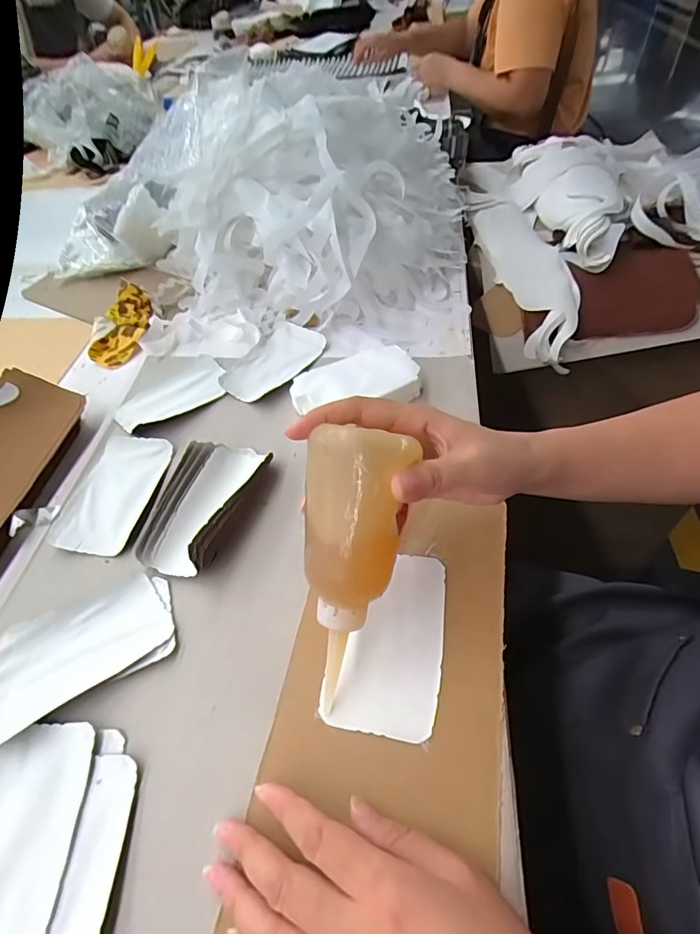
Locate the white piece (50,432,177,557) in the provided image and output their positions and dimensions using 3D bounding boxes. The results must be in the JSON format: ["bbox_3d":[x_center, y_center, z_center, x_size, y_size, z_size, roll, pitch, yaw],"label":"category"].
[{"bbox_3d":[-0.207,0.019,0.407,0.064,0.008,0.117,7,52,10],"label":"white piece"}]

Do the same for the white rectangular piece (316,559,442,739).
[{"bbox_3d":[0.027,0.112,0.312,0.068,0.006,0.117,9,53,9],"label":"white rectangular piece"}]

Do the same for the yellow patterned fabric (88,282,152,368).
[{"bbox_3d":[-0.272,-0.167,0.557,0.063,0.026,0.116,-1,64,4],"label":"yellow patterned fabric"}]

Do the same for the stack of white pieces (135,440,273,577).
[{"bbox_3d":[-0.120,0.024,0.382,0.074,0.030,0.127,11,53,13],"label":"stack of white pieces"}]

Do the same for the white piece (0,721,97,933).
[{"bbox_3d":[-0.185,0.208,0.257,0.063,0.005,0.116,-4,51,2],"label":"white piece"}]

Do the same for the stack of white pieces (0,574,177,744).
[{"bbox_3d":[-0.183,0.123,0.320,0.119,0.010,0.074,-23,53,-13],"label":"stack of white pieces"}]

